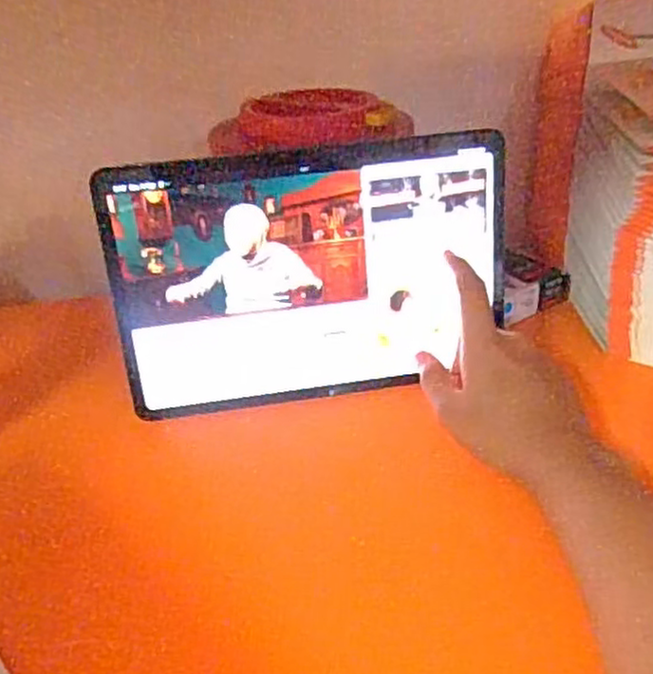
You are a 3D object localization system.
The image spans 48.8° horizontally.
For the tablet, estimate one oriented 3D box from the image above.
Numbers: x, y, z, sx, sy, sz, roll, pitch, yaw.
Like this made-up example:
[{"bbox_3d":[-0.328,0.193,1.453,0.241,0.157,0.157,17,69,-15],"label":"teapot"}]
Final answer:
[{"bbox_3d":[-0.006,-0.036,0.459,0.249,0.163,0.011,-7,20,-6],"label":"tablet"}]

